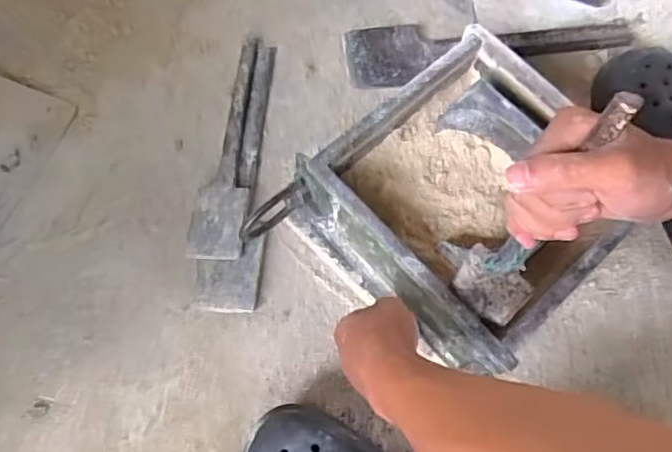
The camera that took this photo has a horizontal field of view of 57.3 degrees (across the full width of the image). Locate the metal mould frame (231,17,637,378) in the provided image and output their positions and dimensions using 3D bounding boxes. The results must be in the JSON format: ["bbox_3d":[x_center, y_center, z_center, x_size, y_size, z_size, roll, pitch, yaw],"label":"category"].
[{"bbox_3d":[0.110,-0.018,0.579,0.246,0.127,0.263,39,71,13],"label":"metal mould frame"}]

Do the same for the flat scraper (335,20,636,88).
[{"bbox_3d":[0.180,-0.222,0.734,0.344,0.024,0.079,-11,68,-7],"label":"flat scraper"}]

